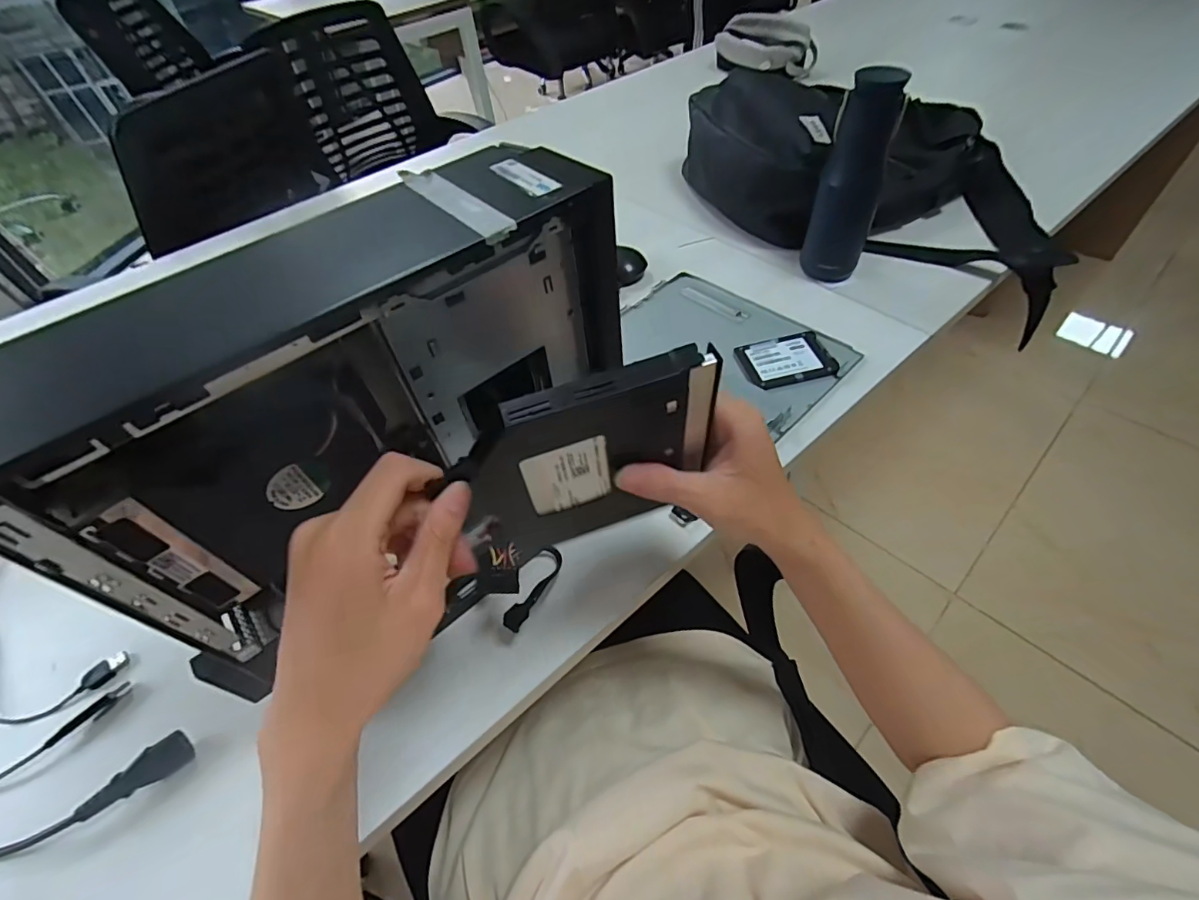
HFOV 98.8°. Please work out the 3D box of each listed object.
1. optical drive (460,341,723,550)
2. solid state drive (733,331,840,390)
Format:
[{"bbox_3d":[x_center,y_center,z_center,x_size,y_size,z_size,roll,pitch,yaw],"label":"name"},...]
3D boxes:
[{"bbox_3d":[-0.001,0.010,0.287,0.133,0.125,0.013,-15,51,-6],"label":"optical drive"},{"bbox_3d":[0.209,-0.100,0.580,0.098,0.011,0.074,-14,51,-5],"label":"solid state drive"}]

